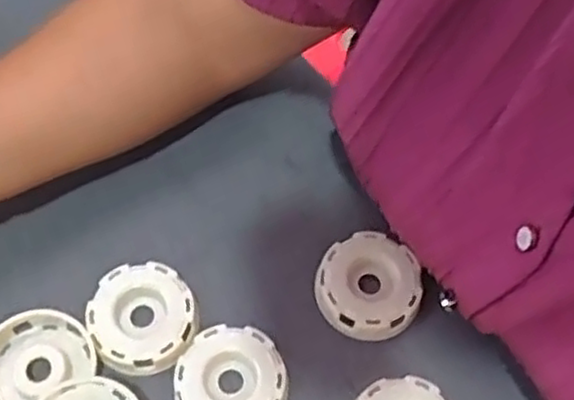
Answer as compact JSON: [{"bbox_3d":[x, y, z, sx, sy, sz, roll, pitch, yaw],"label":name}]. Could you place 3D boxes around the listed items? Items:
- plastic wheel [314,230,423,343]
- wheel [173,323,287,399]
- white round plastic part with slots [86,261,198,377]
[{"bbox_3d":[0.051,0.054,0.458,0.063,0.026,0.064,1,62,-1],"label":"plastic wheel"},{"bbox_3d":[-0.034,0.108,0.425,0.063,0.020,0.064,1,62,-1],"label":"wheel"},{"bbox_3d":[-0.088,0.071,0.440,0.062,0.019,0.063,1,62,-1],"label":"white round plastic part with slots"}]

